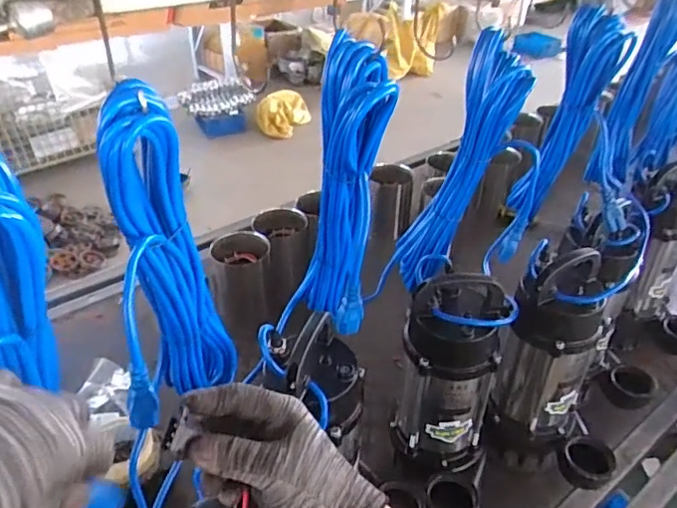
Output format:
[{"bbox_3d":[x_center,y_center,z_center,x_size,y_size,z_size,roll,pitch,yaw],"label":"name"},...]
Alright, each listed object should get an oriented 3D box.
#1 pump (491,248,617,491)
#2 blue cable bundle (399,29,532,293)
[{"bbox_3d":[0.341,0.199,0.833,0.189,0.390,0.127,31,46,35],"label":"pump"},{"bbox_3d":[0.164,-0.112,0.754,0.096,0.364,0.080,16,36,5],"label":"blue cable bundle"}]

